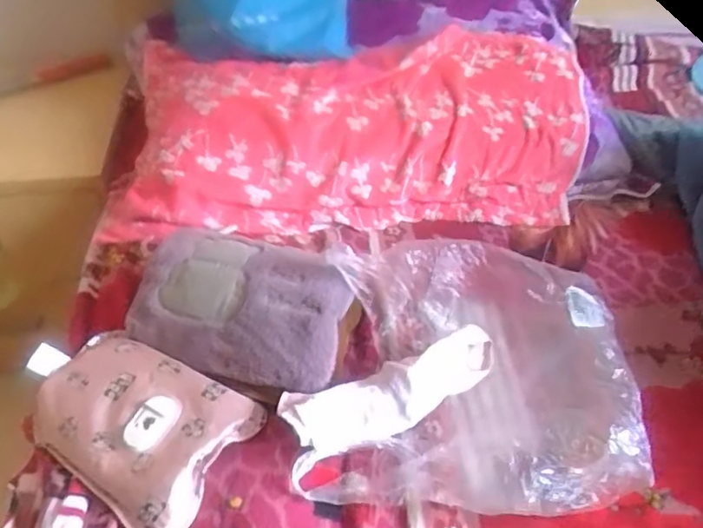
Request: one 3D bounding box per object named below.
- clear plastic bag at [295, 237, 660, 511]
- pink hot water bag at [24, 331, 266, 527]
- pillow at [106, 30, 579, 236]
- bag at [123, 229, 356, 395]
[{"bbox_3d":[0.116,0.117,0.651,0.311,0.121,0.278,1,49,6],"label":"clear plastic bag"},{"bbox_3d":[-0.228,0.157,0.633,0.240,0.035,0.153,21,54,22],"label":"pink hot water bag"},{"bbox_3d":[0.000,-0.198,0.916,0.705,0.160,0.349,-6,49,0],"label":"pillow"},{"bbox_3d":[-0.121,0.038,0.685,0.243,0.033,0.156,16,53,18],"label":"bag"}]

